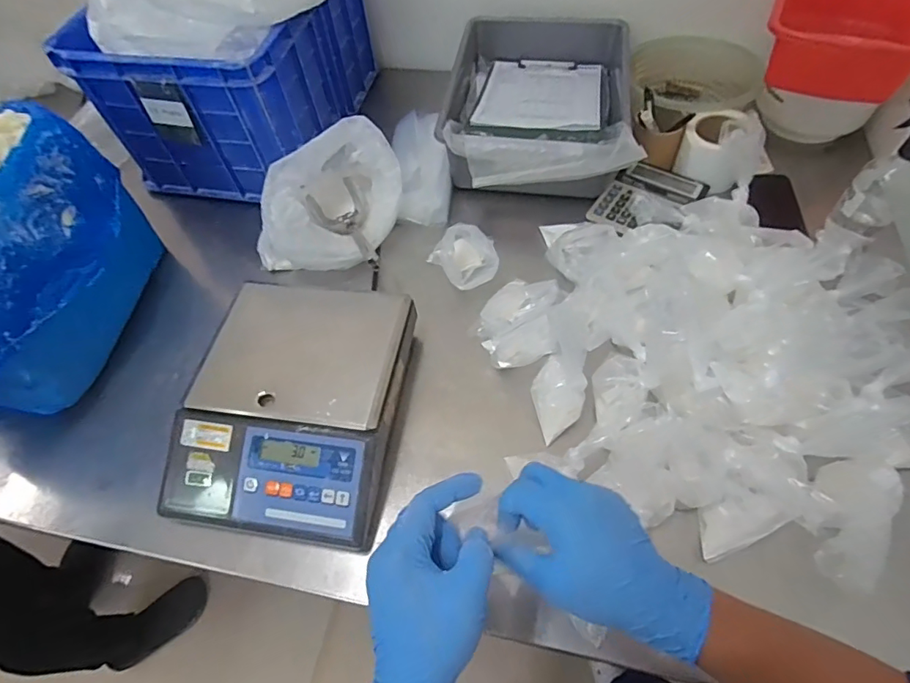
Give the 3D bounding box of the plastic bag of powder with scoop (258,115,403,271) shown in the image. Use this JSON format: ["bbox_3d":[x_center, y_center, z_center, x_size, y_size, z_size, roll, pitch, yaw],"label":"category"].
[{"bbox_3d":[-0.199,-0.219,0.796,0.187,0.134,0.246,16,60,14],"label":"plastic bag of powder with scoop"}]

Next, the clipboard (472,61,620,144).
[{"bbox_3d":[0.159,-0.438,0.911,0.229,0.020,0.355,5,45,7],"label":"clipboard"}]

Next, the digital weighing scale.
[{"bbox_3d":[-0.196,0.079,0.641,0.252,0.093,0.312,6,58,8],"label":"digital weighing scale"}]

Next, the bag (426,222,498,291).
[{"bbox_3d":[0.015,-0.128,0.766,0.080,0.078,0.105,-25,59,-11],"label":"bag"}]

